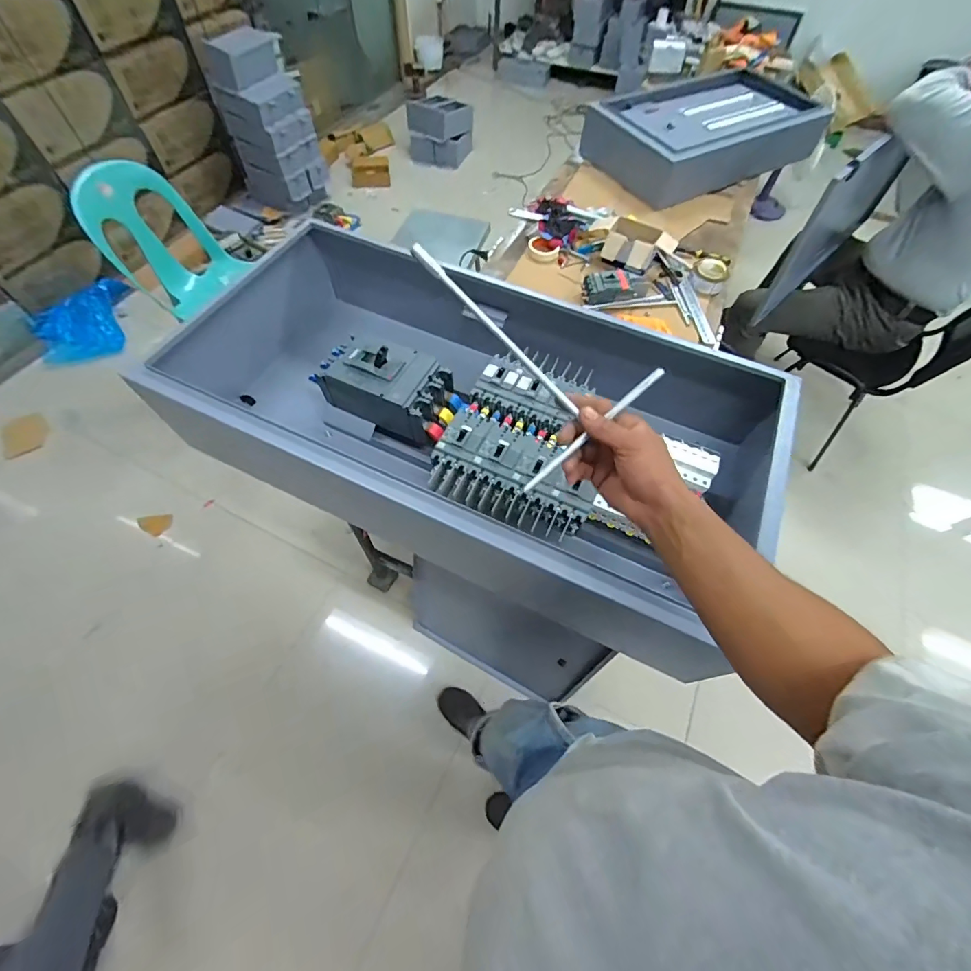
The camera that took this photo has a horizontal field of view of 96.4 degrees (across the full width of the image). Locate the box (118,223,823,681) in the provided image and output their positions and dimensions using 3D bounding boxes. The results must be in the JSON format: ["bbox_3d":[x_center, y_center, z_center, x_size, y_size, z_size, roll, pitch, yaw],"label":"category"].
[{"bbox_3d":[-0.012,-0.152,0.901,1.181,0.275,0.610,23,62,11],"label":"box"}]

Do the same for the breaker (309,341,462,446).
[{"bbox_3d":[-0.210,-0.210,0.923,0.277,0.122,0.163,21,61,10],"label":"breaker"}]

